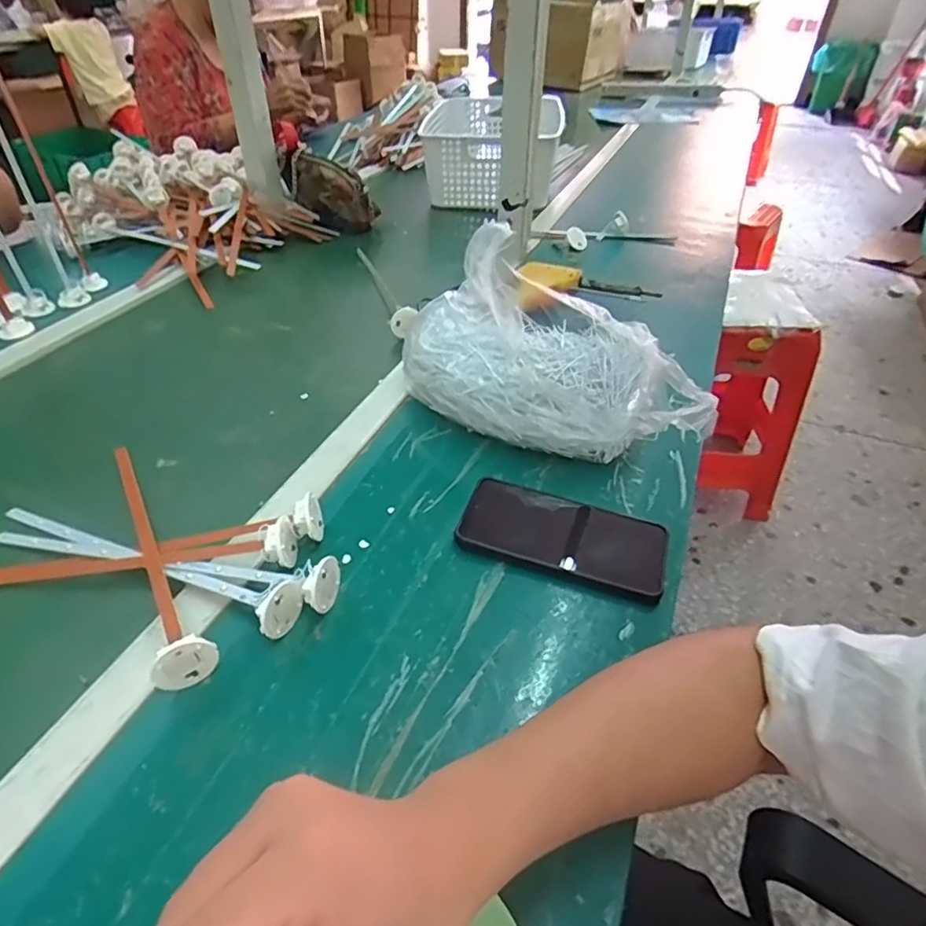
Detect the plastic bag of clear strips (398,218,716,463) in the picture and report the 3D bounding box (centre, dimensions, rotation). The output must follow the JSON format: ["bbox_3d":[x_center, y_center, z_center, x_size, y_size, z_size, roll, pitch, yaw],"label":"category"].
[{"bbox_3d":[0.086,-0.093,0.561,0.294,0.132,0.147,26,47,25],"label":"plastic bag of clear strips"}]

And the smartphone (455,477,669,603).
[{"bbox_3d":[0.081,0.058,0.474,0.162,0.013,0.075,14,43,14],"label":"smartphone"}]

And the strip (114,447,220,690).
[{"bbox_3d":[-0.248,0.054,0.451,0.035,0.038,0.282,-23,47,-25],"label":"strip"}]

